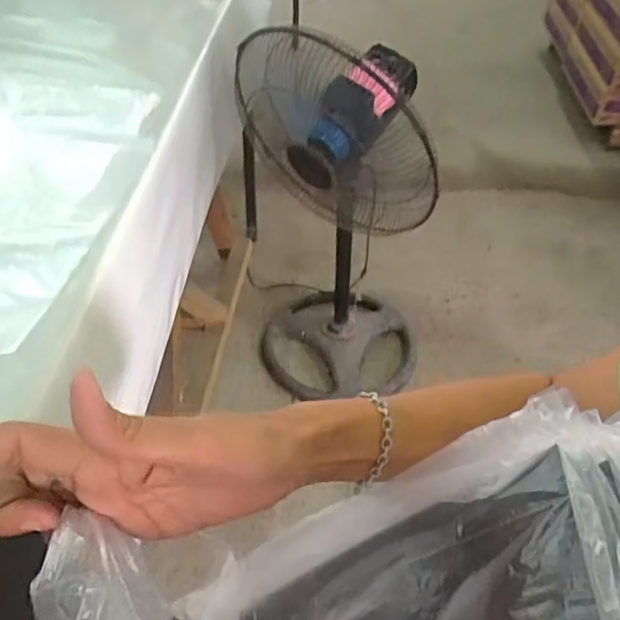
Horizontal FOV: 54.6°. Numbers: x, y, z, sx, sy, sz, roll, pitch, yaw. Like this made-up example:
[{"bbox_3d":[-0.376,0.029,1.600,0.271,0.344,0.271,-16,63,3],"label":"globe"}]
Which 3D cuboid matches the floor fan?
[{"bbox_3d":[0.059,-0.178,1.280,0.379,0.865,0.354,9,45,8],"label":"floor fan"}]

